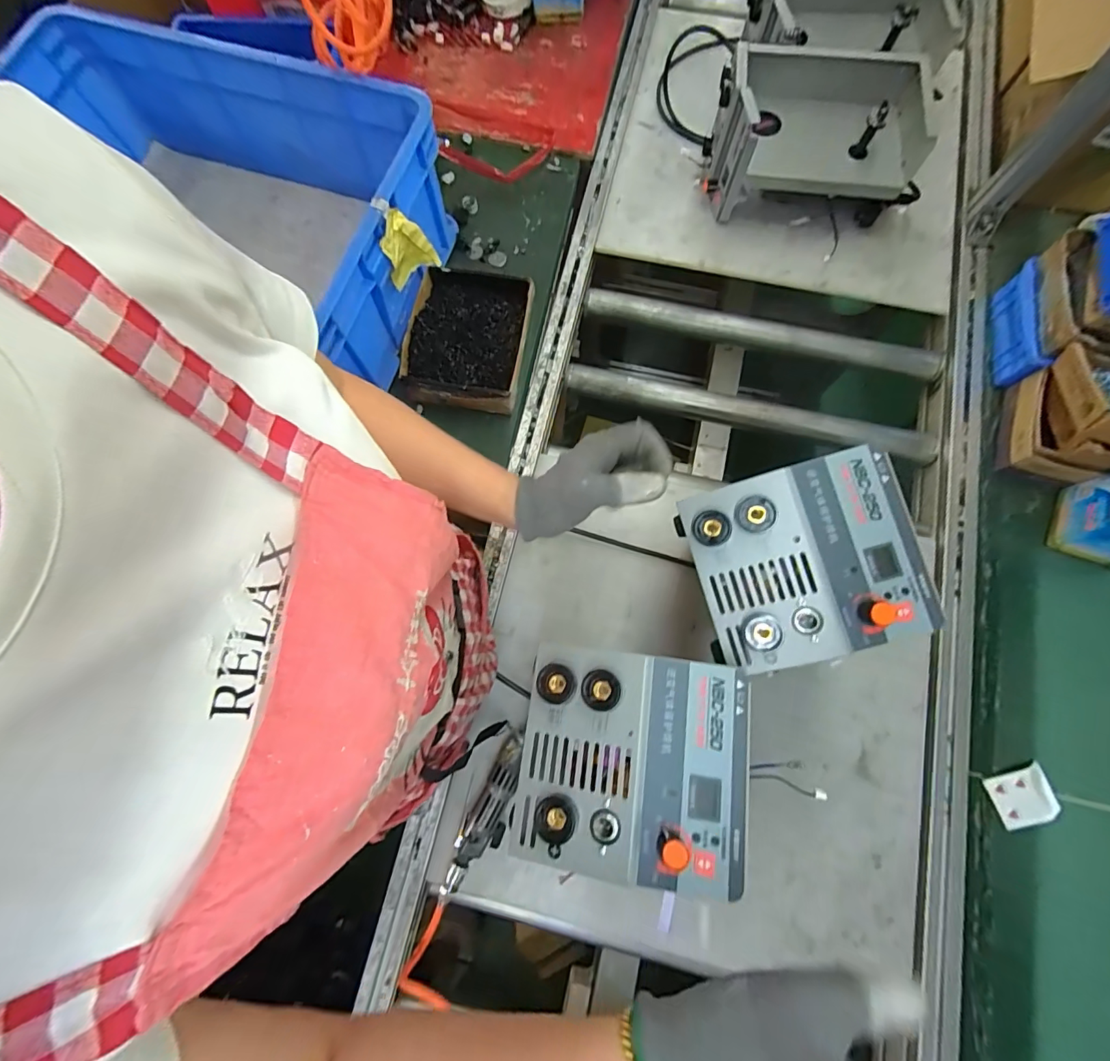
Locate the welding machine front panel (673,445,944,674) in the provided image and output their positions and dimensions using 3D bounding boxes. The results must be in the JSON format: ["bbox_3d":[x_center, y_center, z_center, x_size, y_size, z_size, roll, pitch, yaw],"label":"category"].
[{"bbox_3d":[0.206,0.025,0.384,0.162,0.047,0.150,-14,77,-2],"label":"welding machine front panel"}]

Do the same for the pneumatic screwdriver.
[{"bbox_3d":[-0.083,0.354,0.581,0.046,0.028,0.202,22,78,6],"label":"pneumatic screwdriver"}]

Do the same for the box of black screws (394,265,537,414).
[{"bbox_3d":[-0.133,-0.288,0.724,0.175,0.056,0.218,8,77,3],"label":"box of black screws"}]

